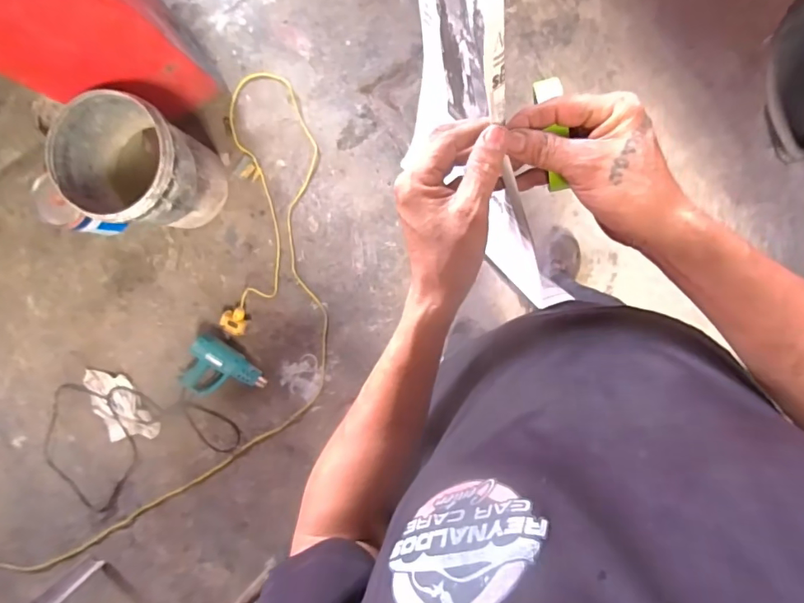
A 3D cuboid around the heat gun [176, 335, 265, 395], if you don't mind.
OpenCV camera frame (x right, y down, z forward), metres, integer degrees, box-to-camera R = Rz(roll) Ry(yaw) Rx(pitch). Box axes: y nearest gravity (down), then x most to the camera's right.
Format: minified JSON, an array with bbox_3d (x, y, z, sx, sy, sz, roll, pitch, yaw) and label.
[{"bbox_3d":[-0.567,0.235,1.459,0.234,0.093,0.199,40,94,3],"label":"heat gun"}]

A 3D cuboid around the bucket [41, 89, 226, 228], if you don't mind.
[{"bbox_3d":[-0.713,-0.360,1.301,0.310,0.343,0.293,0,92,7],"label":"bucket"}]

